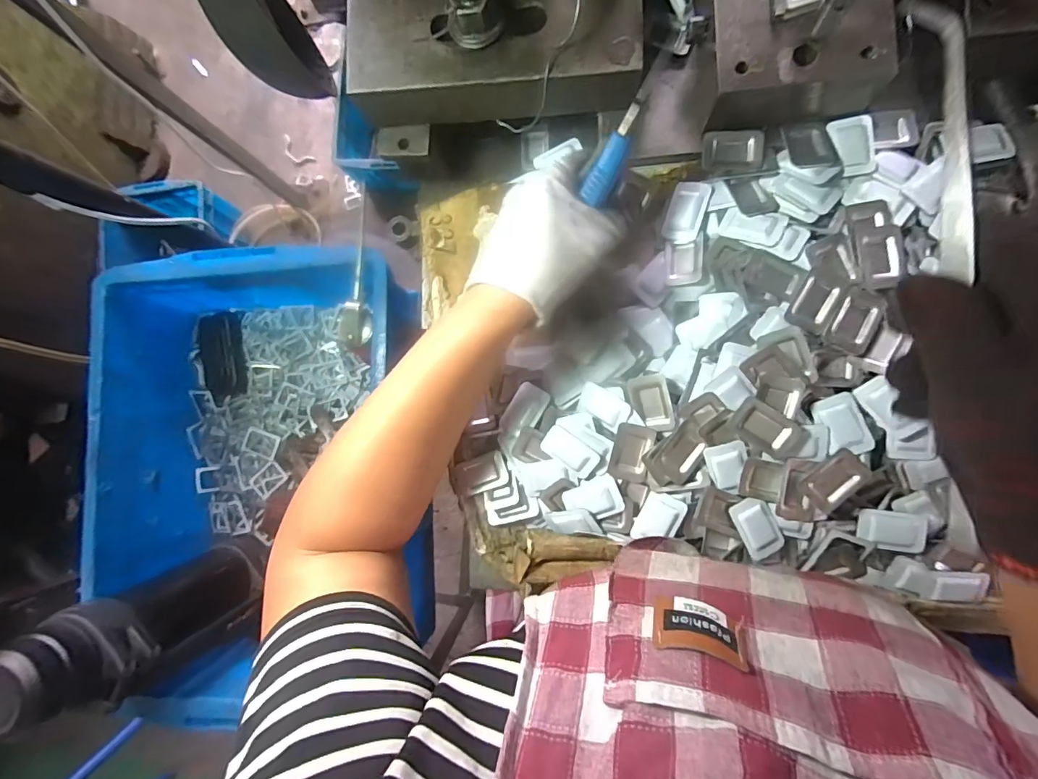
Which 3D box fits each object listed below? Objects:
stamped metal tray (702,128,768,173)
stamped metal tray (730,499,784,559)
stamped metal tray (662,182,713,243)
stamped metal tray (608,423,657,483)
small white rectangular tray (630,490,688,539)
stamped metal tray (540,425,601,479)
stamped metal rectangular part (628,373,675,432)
[{"bbox_3d":[0.150,-0.167,0.314,0.040,0.004,0.028,1,88,7],"label":"stamped metal tray"},{"bbox_3d":[0.160,0.092,0.299,0.027,0.008,0.039,-25,85,5],"label":"stamped metal tray"},{"bbox_3d":[0.122,-0.130,0.328,0.026,0.004,0.042,22,103,29],"label":"stamped metal tray"},{"bbox_3d":[0.078,0.045,0.313,0.027,0.005,0.039,14,90,7],"label":"stamped metal tray"},{"bbox_3d":[0.097,0.091,0.311,0.027,0.008,0.037,24,91,7],"label":"small white rectangular tray"},{"bbox_3d":[0.037,0.045,0.323,0.041,0.004,0.025,36,113,6],"label":"stamped metal tray"},{"bbox_3d":[0.092,0.010,0.310,0.024,0.005,0.041,-13,100,24],"label":"stamped metal rectangular part"}]

